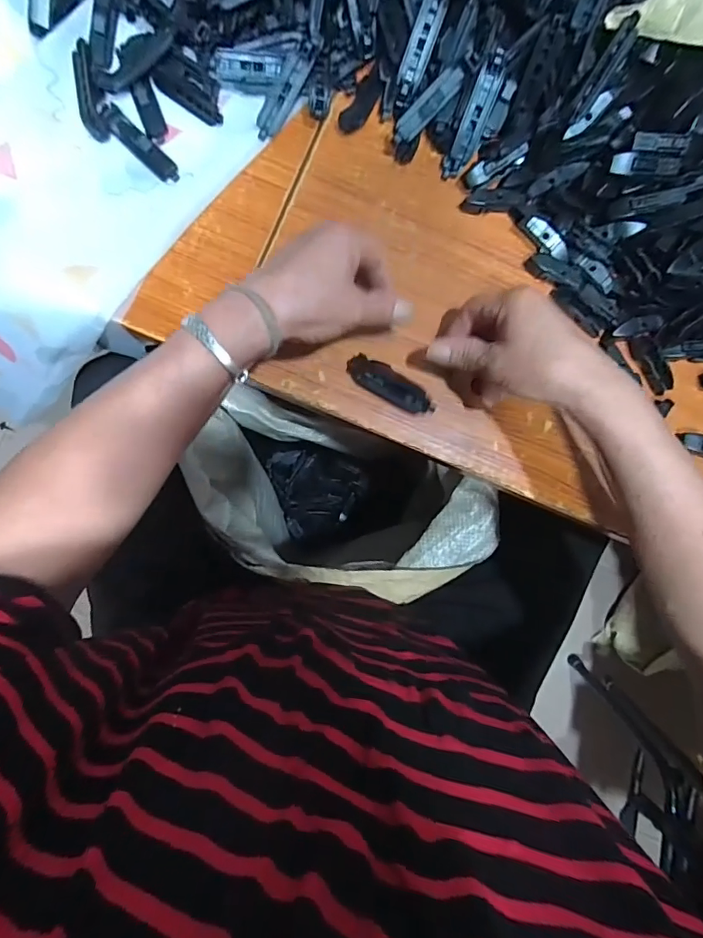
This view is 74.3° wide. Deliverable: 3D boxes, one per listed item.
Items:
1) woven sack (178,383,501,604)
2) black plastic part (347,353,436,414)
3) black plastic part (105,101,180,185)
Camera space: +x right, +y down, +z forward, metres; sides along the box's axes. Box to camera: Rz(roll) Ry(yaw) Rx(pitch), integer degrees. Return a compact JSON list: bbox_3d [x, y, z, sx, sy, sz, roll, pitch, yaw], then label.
[{"bbox_3d":[-0.016,0.045,0.679,0.324,0.423,0.193,13,88,-3],"label":"woven sack"},{"bbox_3d":[0.032,-0.069,0.386,0.077,0.015,0.023,29,87,-2],"label":"black plastic part"},{"bbox_3d":[-0.172,-0.265,0.380,0.074,0.012,0.017,43,86,-1],"label":"black plastic part"}]

